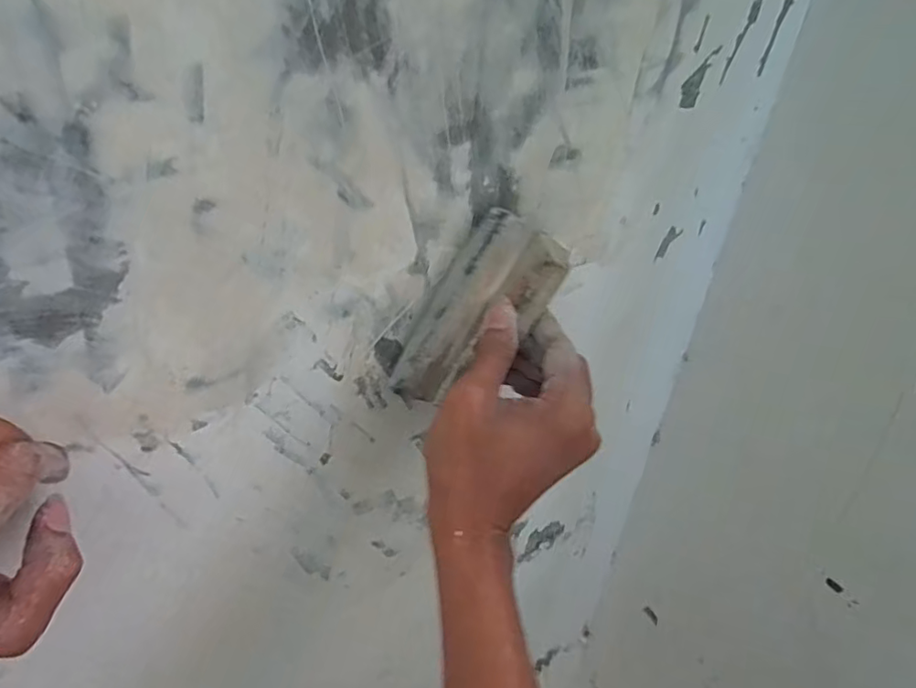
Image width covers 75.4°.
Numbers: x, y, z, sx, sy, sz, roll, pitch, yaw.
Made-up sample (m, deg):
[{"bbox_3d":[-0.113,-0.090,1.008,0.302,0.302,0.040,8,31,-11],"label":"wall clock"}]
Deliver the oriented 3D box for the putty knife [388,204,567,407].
[{"bbox_3d":[0.010,-0.015,0.354,0.055,0.125,0.027,30,15,-38],"label":"putty knife"}]

